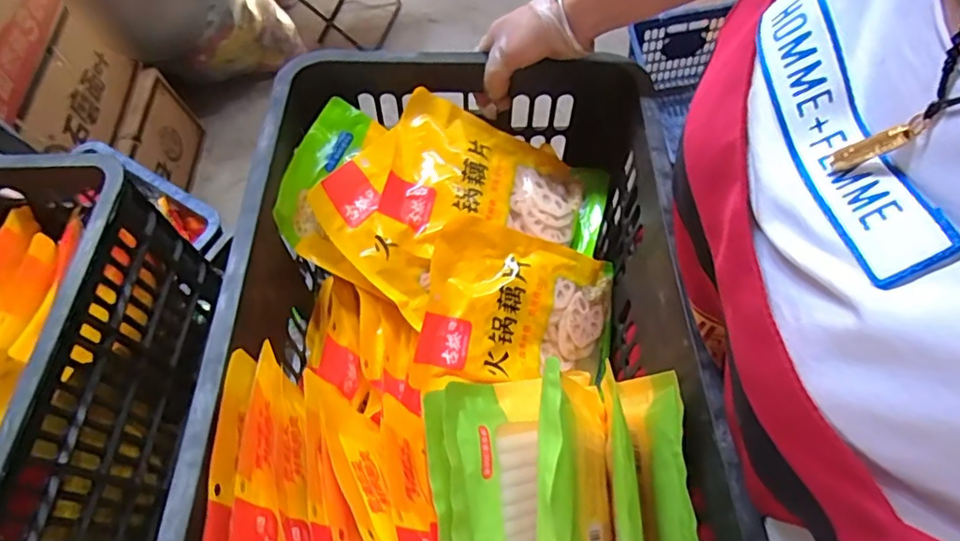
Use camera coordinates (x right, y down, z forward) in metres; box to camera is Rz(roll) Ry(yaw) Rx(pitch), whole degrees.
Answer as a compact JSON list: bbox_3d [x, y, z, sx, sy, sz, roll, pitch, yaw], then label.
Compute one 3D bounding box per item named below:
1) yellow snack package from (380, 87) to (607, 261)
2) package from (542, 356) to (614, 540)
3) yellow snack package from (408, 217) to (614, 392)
[{"bbox_3d":[0.019,-0.076,0.522,0.210,0.033,0.141,11,71,-18],"label":"yellow snack package"},{"bbox_3d":[0.068,0.153,0.368,0.014,0.141,0.157,-8,64,22],"label":"package"},{"bbox_3d":[0.041,0.029,0.501,0.184,0.026,0.118,12,82,-19],"label":"yellow snack package"}]

